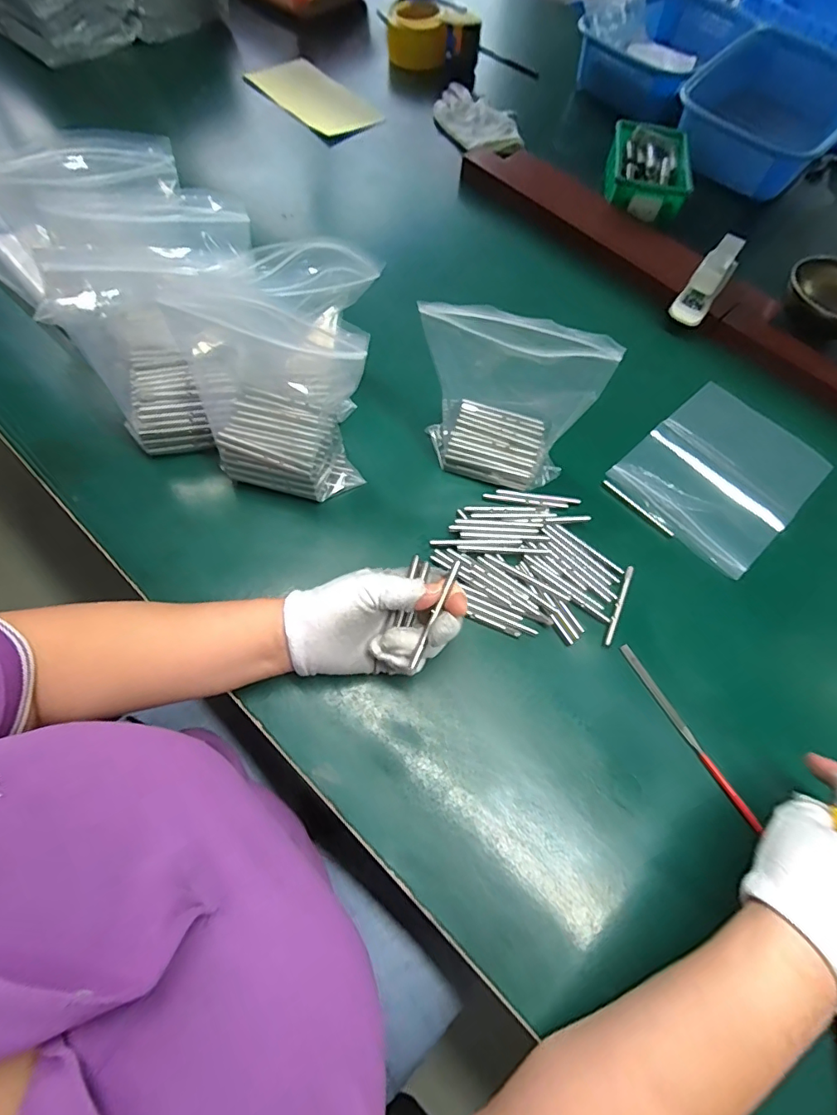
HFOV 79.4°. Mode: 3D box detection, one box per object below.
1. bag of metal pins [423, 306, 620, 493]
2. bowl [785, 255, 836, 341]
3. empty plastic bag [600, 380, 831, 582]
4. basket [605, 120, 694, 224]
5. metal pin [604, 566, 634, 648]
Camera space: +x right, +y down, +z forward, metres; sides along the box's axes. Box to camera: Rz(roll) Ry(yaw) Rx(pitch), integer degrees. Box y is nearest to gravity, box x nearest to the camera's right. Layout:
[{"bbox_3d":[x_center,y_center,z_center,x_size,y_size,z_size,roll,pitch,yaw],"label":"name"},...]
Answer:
[{"bbox_3d":[0.068,-0.135,0.417,0.140,0.150,0.076,10,65,0],"label":"bag of metal pins"},{"bbox_3d":[0.478,-0.299,0.579,0.104,0.032,0.104,2,65,-4],"label":"bowl"},{"bbox_3d":[0.302,-0.086,0.500,0.196,0.011,0.149,-39,74,-20],"label":"empty plastic bag"},{"bbox_3d":[0.298,-0.508,0.666,0.104,0.051,0.137,14,65,2],"label":"basket"},{"bbox_3d":[0.172,0.040,0.430,0.006,0.004,0.080,25,65,7],"label":"metal pin"}]

